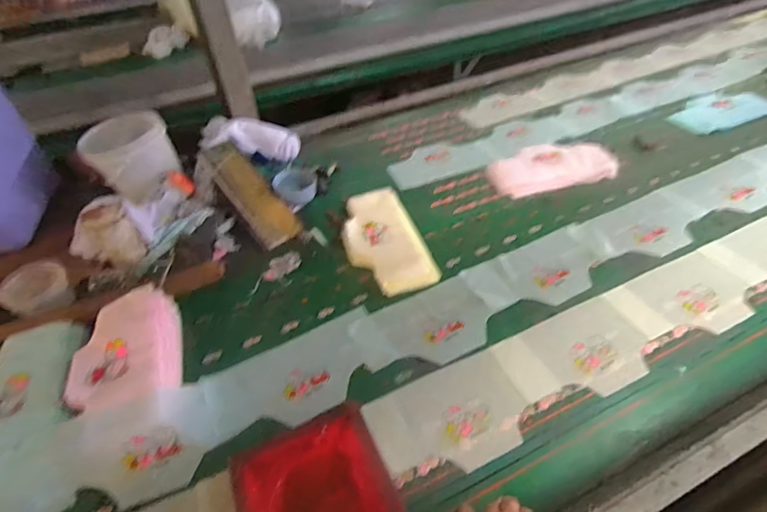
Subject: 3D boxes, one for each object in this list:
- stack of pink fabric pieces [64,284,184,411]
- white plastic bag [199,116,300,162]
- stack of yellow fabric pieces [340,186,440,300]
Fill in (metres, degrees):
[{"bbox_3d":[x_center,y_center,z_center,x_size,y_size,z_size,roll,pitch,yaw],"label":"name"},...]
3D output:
[{"bbox_3d":[-0.460,0.176,0.763,0.164,0.077,0.225,-15,45,-11],"label":"stack of pink fabric pieces"},{"bbox_3d":[-0.390,-0.349,1.250,0.280,0.058,0.156,11,44,-7],"label":"white plastic bag"},{"bbox_3d":[-0.003,-0.043,0.988,0.169,0.040,0.323,-14,45,-10],"label":"stack of yellow fabric pieces"}]

